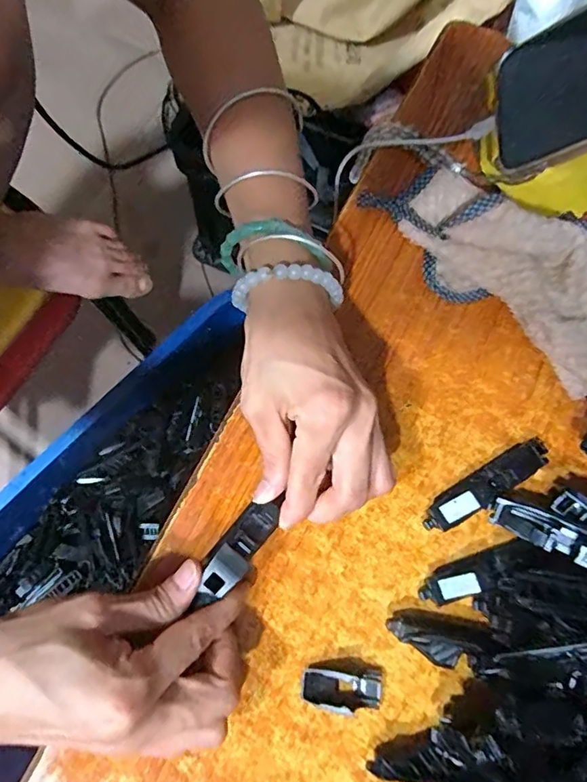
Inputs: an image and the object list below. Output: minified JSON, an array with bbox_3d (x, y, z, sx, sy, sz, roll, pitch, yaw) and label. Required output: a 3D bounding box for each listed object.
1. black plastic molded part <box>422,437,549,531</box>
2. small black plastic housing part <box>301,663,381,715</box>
[{"bbox_3d":[0.113,0.053,0.287,0.086,0.016,0.018,-29,82,-11],"label":"black plastic molded part"},{"bbox_3d":[0.025,0.155,0.260,0.041,0.012,0.021,12,77,-3],"label":"small black plastic housing part"}]

